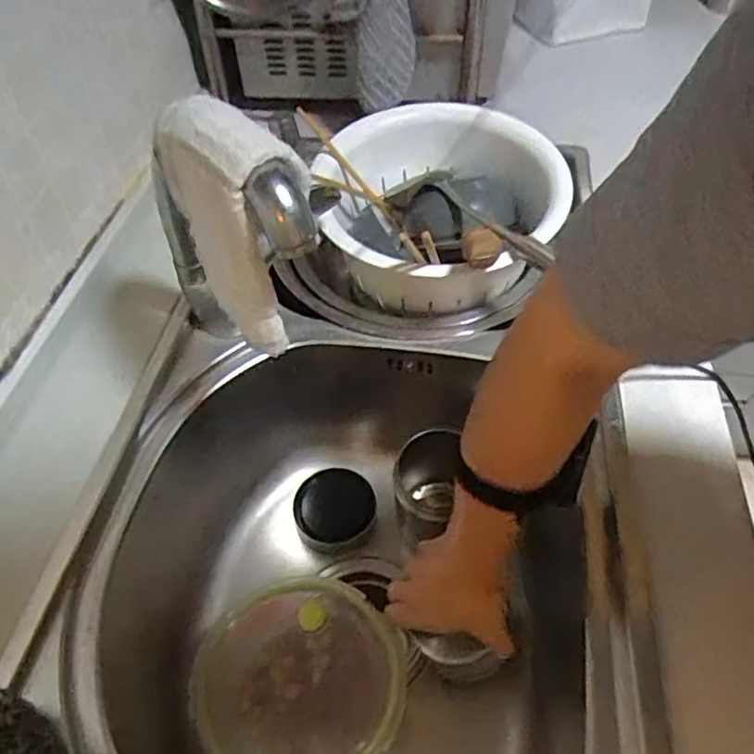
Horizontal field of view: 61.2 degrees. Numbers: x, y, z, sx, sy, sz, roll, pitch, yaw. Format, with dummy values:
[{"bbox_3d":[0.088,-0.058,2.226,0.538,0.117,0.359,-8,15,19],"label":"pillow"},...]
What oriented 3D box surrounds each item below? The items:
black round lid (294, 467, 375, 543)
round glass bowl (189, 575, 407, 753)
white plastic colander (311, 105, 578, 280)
[{"bbox_3d":[-0.046,0.138,0.694,0.085,0.018,0.082,-1,49,1],"label":"black round lid"},{"bbox_3d":[-0.067,0.273,0.555,0.164,0.085,0.161,-1,49,1],"label":"round glass bowl"},{"bbox_3d":[0.069,-0.172,0.659,0.252,0.099,0.288,-8,49,-4],"label":"white plastic colander"}]

